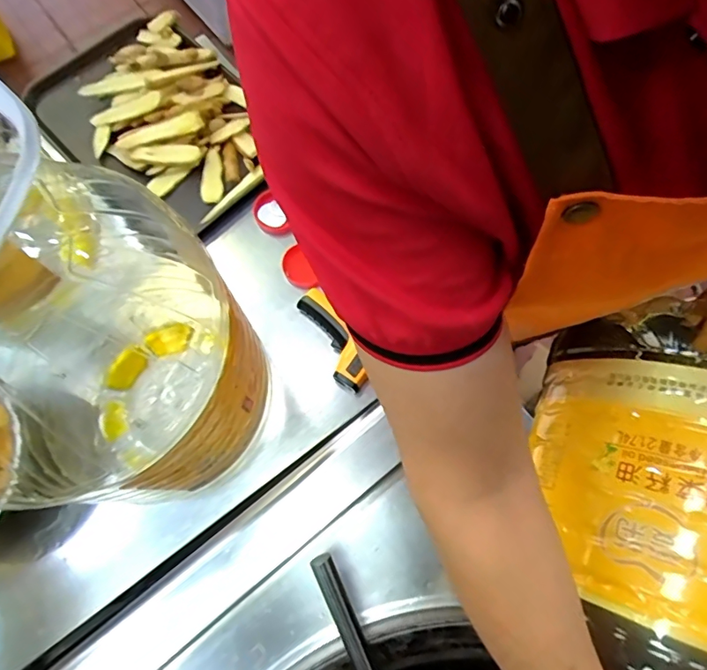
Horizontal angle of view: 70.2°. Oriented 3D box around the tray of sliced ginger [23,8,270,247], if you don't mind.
[{"bbox_3d":[-0.313,-0.351,0.827,0.287,0.060,0.395,-44,85,-6],"label":"tray of sliced ginger"}]

